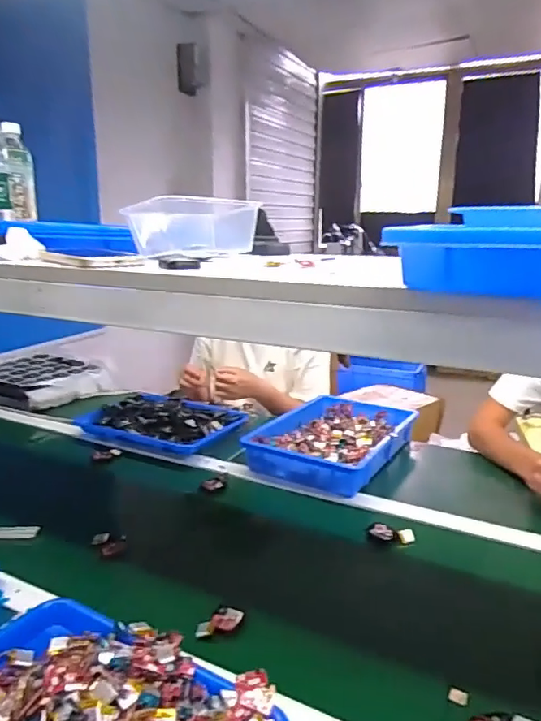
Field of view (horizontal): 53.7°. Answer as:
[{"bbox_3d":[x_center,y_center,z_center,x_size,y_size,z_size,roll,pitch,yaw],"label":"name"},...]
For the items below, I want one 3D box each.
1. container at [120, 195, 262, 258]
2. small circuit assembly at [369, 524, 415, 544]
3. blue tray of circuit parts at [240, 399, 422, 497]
[{"bbox_3d":[-0.098,-0.173,0.689,0.088,0.066,0.164,11,18,37],"label":"container"},{"bbox_3d":[0.186,0.266,0.823,0.068,0.014,0.025,6,16,21],"label":"small circuit assembly"},{"bbox_3d":[0.126,0.152,1.087,0.259,0.050,0.356,9,17,30],"label":"blue tray of circuit parts"}]

